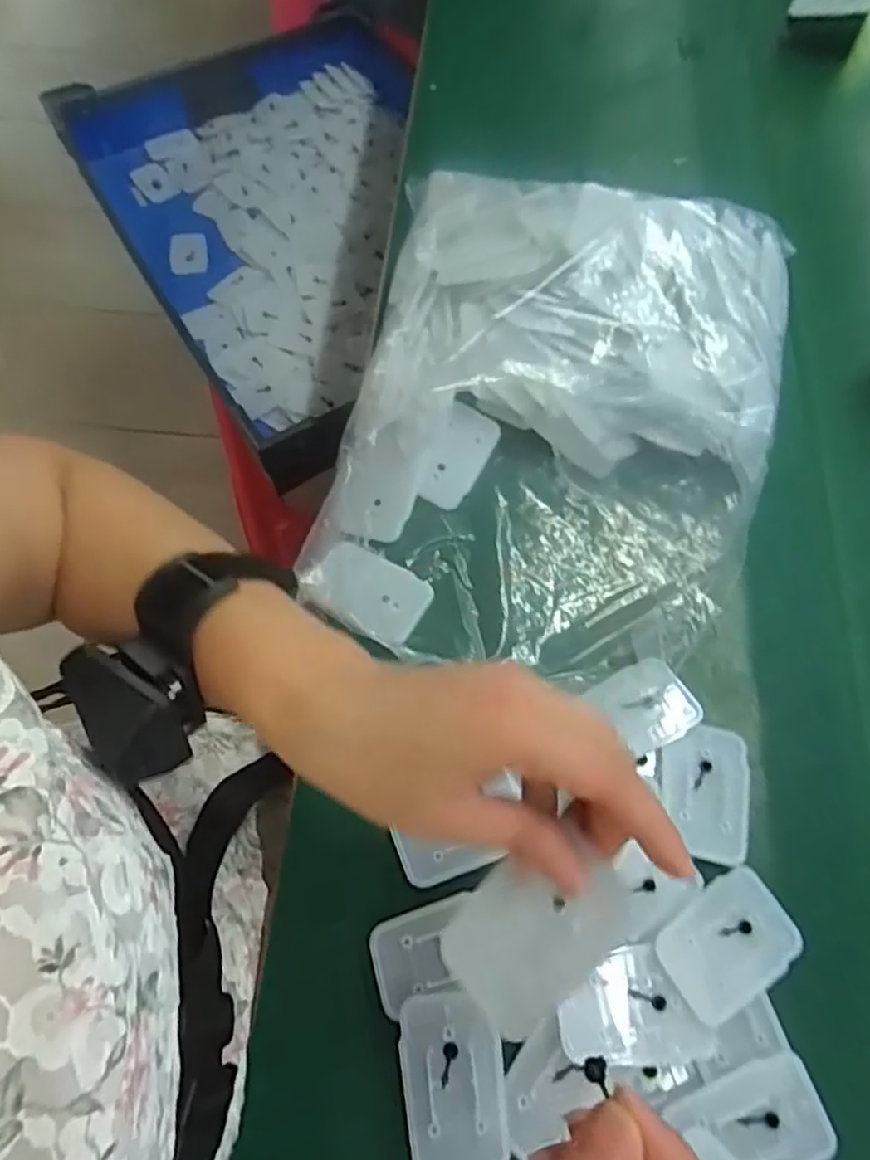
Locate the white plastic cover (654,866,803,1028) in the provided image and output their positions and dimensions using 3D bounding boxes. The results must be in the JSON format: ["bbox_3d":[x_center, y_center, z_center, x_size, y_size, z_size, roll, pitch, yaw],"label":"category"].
[{"bbox_3d":[0.139,0.171,0.314,0.066,0.009,0.044,-29,69,-14],"label":"white plastic cover"}]

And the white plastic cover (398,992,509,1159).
[{"bbox_3d":[0.008,0.225,0.299,0.044,0.004,0.067,-7,66,-4],"label":"white plastic cover"}]

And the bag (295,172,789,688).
[{"bbox_3d":[0.080,-0.103,0.412,0.249,0.101,0.312,14,66,5],"label":"bag"}]

